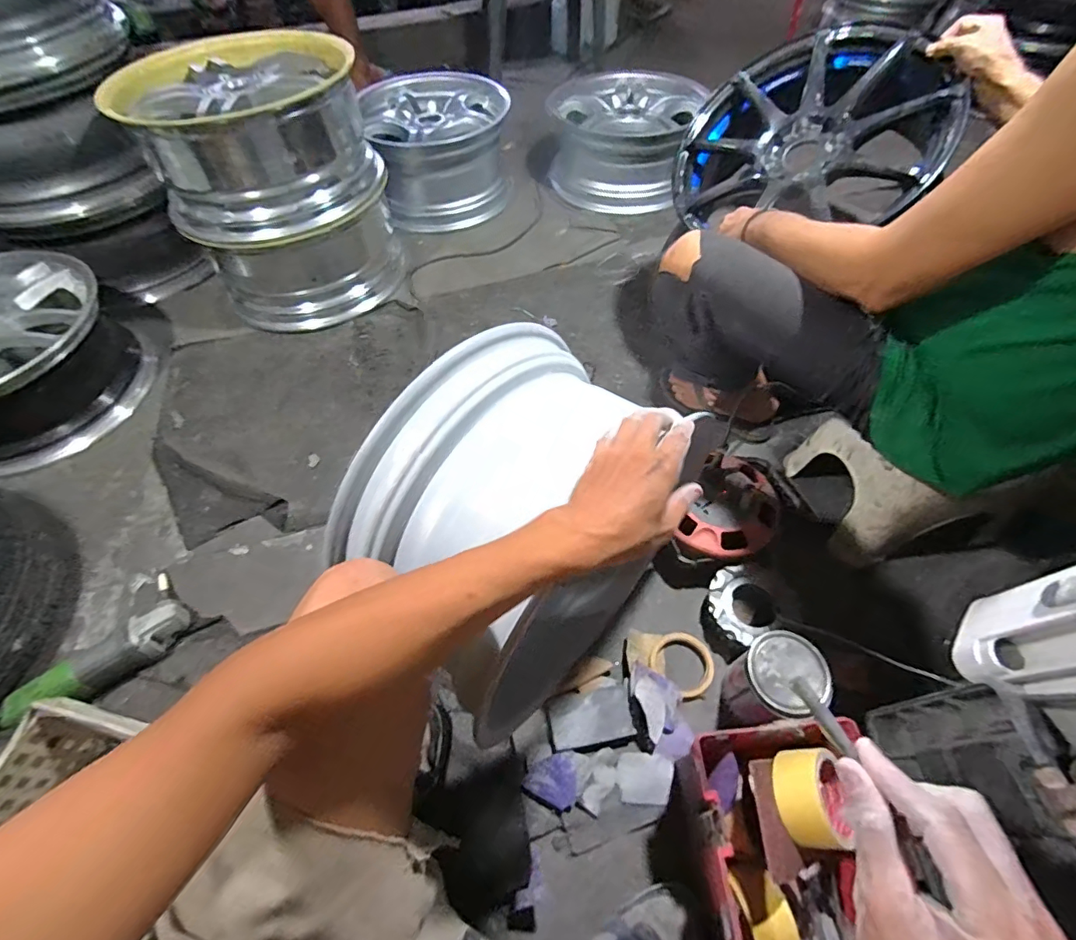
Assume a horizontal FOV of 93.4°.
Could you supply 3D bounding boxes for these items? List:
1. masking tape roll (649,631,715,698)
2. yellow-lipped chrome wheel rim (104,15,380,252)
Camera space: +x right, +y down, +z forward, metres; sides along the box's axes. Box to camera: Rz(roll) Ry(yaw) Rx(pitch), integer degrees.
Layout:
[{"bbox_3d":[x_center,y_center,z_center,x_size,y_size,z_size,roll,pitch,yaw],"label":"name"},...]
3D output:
[{"bbox_3d":[0.220,0.288,0.762,0.092,0.020,0.084,-1,56,1],"label":"masking tape roll"},{"bbox_3d":[-0.594,-0.699,1.072,0.424,0.240,0.373,-28,59,-16],"label":"yellow-lipped chrome wheel rim"}]

